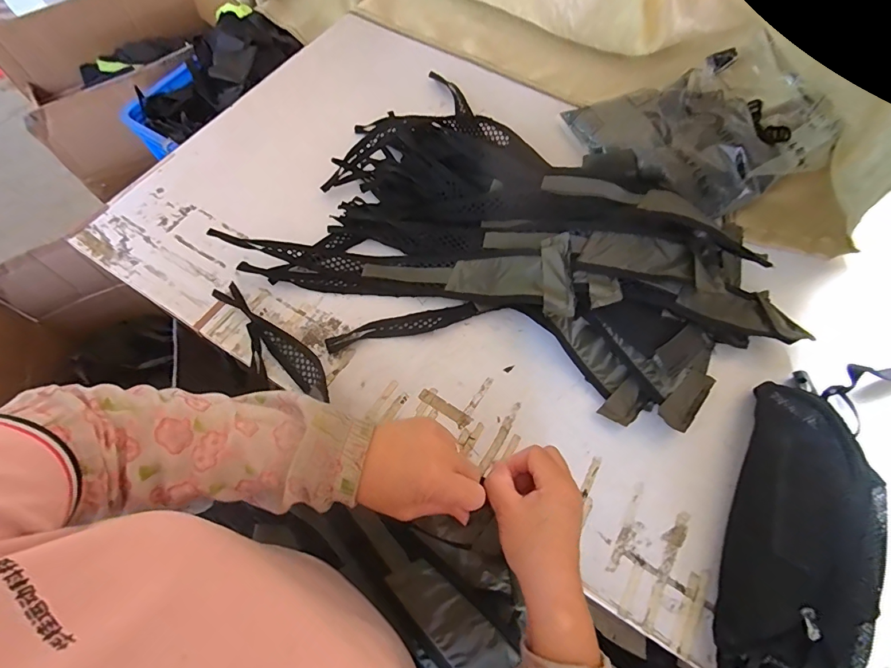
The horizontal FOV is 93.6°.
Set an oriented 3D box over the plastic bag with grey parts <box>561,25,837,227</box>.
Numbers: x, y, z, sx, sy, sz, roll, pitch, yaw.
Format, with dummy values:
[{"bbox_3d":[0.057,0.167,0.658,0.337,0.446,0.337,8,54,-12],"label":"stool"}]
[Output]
[{"bbox_3d":[0.391,-0.313,0.635,0.332,0.086,0.263,-23,66,-10],"label":"plastic bag with grey parts"}]

